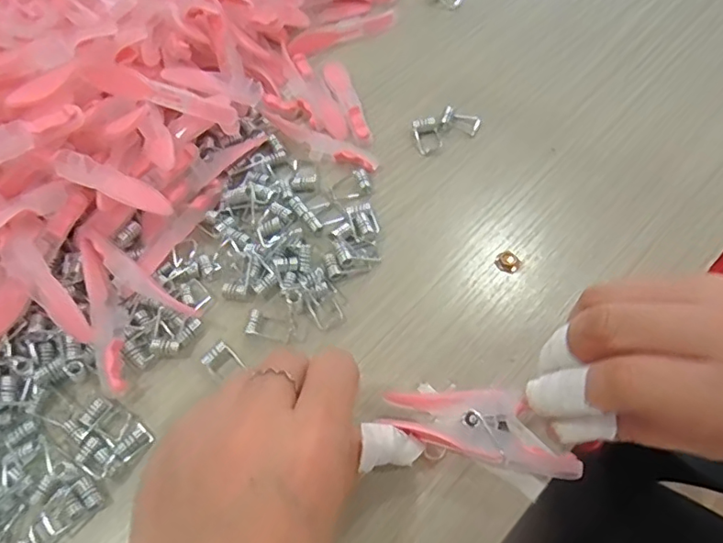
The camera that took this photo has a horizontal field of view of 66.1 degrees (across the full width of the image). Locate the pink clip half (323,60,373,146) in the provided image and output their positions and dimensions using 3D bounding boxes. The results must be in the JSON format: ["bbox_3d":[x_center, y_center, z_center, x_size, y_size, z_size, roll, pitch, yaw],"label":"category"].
[{"bbox_3d":[-0.008,-0.108,0.343,0.012,0.005,0.074,-20,61,-7],"label":"pink clip half"}]

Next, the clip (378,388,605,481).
[{"bbox_3d":[0.049,0.060,0.222,0.077,0.009,0.029,16,63,18],"label":"clip"}]

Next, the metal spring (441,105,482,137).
[{"bbox_3d":[0.059,-0.090,0.329,0.022,0.005,0.013,27,65,18],"label":"metal spring"}]

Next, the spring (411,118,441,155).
[{"bbox_3d":[0.038,-0.080,0.325,0.014,0.007,0.022,-8,60,-1],"label":"spring"}]

